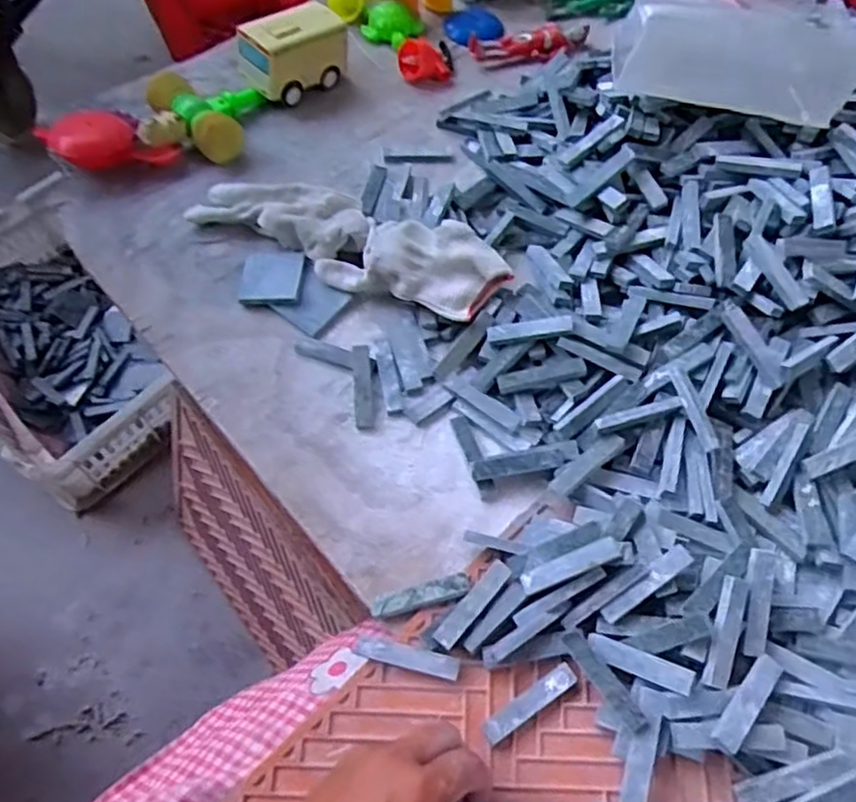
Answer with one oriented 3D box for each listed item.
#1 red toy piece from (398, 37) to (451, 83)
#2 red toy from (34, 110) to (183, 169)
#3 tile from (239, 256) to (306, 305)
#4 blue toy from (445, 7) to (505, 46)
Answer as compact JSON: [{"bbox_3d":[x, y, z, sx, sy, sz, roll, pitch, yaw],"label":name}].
[{"bbox_3d":[-0.003,-0.331,0.668,0.048,0.031,0.033,-1,62,-3],"label":"red toy piece"},{"bbox_3d":[-0.251,-0.207,0.545,0.100,0.032,0.039,-1,60,-34],"label":"red toy"},{"bbox_3d":[-0.120,-0.095,0.528,0.046,0.004,0.044,0,62,-2],"label":"tile"},{"bbox_3d":[0.048,-0.392,0.708,0.058,0.009,0.062,1,62,-2],"label":"blue toy"}]

